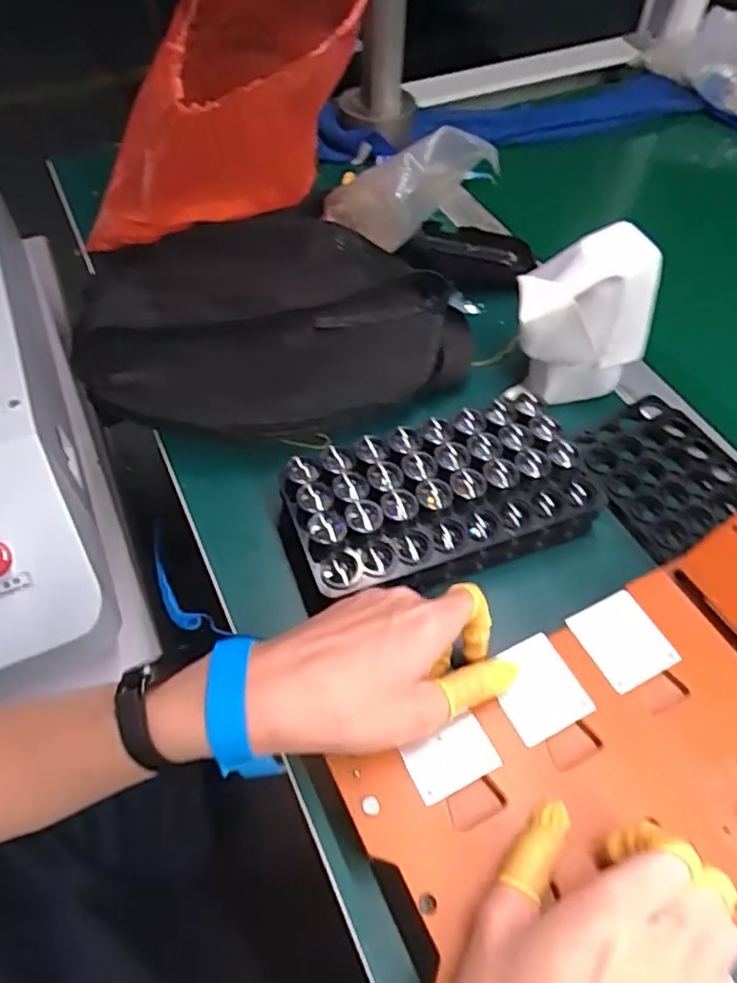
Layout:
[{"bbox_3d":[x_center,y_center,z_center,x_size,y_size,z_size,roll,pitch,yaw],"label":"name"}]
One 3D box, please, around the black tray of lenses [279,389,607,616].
[{"bbox_3d":[0.044,0.001,0.426,0.200,0.030,0.098,-17,56,-12],"label":"black tray of lenses"}]

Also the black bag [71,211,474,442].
[{"bbox_3d":[-0.078,-0.133,0.523,0.285,0.055,0.224,-19,57,-14],"label":"black bag"}]

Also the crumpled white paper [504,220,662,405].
[{"bbox_3d":[0.154,-0.124,0.486,0.099,0.119,0.060,-4,55,-3],"label":"crumpled white paper"}]

